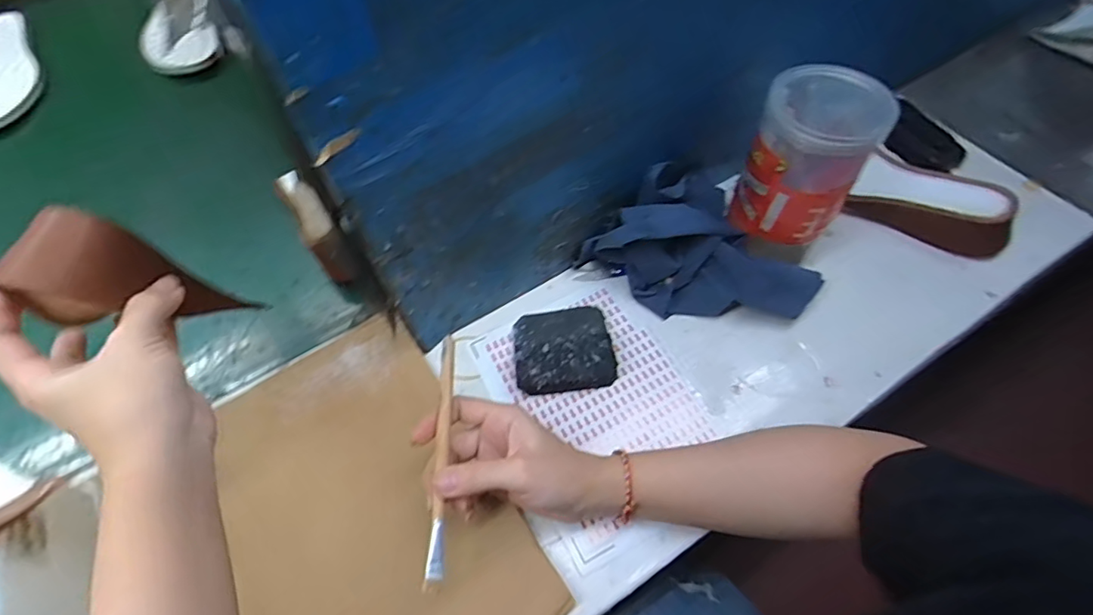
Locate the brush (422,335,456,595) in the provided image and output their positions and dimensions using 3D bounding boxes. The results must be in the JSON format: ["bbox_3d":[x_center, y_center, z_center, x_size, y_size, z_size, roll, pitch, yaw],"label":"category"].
[{"bbox_3d":[-0.069,0.099,0.361,0.010,0.009,0.159,0,70,0],"label":"brush"}]

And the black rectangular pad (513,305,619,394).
[{"bbox_3d":[0.015,0.032,0.464,0.082,0.025,0.077,-6,58,-2],"label":"black rectangular pad"}]

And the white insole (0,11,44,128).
[{"bbox_3d":[-0.691,-0.305,0.694,0.094,0.009,0.259,-21,60,-11],"label":"white insole"}]

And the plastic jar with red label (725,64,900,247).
[{"bbox_3d":[0.203,-0.116,0.432,0.081,0.118,0.077,-1,58,1],"label":"plastic jar with red label"}]

